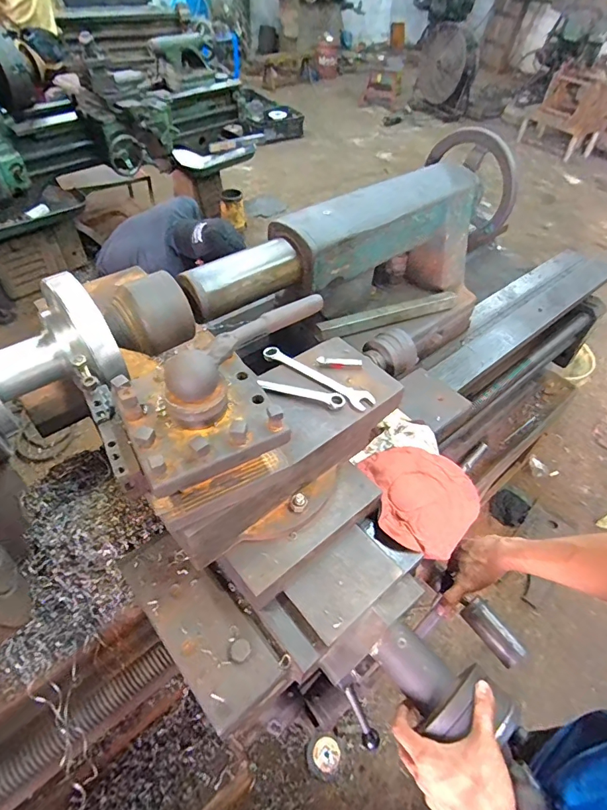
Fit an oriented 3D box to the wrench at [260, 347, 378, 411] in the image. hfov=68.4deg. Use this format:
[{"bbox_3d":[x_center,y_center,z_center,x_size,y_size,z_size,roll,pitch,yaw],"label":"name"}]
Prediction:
[{"bbox_3d":[0.018,-0.040,0.599,0.166,0.011,0.029,29,53,21],"label":"wrench"}]

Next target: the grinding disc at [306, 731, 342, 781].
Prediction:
[{"bbox_3d":[0.052,0.898,1.146,0.088,0.011,0.092,2,48,-2],"label":"grinding disc"}]

